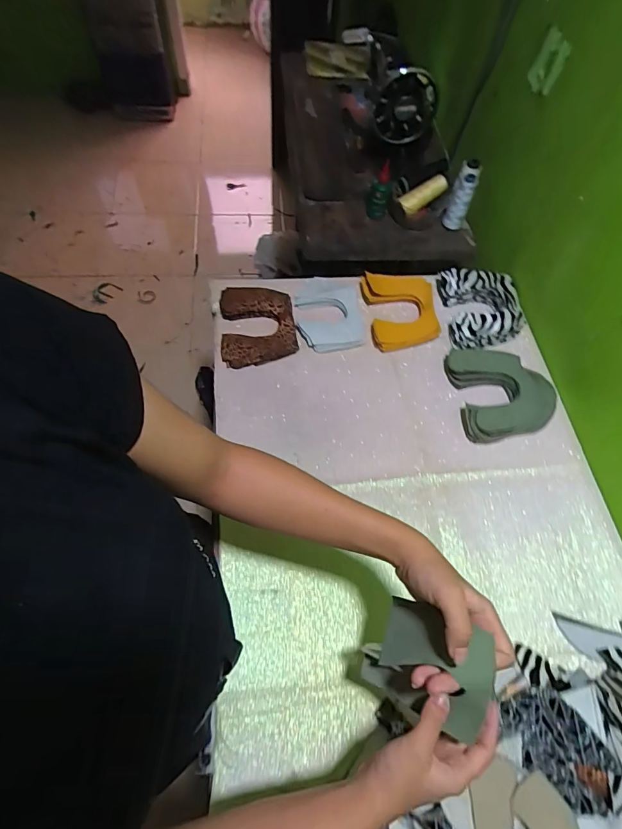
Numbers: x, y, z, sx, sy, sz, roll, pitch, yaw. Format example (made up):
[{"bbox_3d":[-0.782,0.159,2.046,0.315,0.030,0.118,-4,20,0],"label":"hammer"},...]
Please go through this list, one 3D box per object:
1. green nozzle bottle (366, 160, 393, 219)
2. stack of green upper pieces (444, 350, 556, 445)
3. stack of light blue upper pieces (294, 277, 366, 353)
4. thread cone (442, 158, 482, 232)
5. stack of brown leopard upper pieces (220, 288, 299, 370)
[{"bbox_3d":[0.148,-0.480,0.900,0.046,0.102,0.039,11,62,3],"label":"green nozzle bottle"},{"bbox_3d":[0.334,-0.041,0.718,0.177,0.039,0.172,-5,62,-6],"label":"stack of green upper pieces"},{"bbox_3d":[0.032,-0.192,0.782,0.116,0.029,0.165,-6,62,-7],"label":"stack of light blue upper pieces"},{"bbox_3d":[0.322,-0.468,0.896,0.046,0.138,0.041,18,38,6],"label":"thread cone"},{"bbox_3d":[-0.096,-0.163,0.754,0.129,0.029,0.160,-6,62,-7],"label":"stack of brown leopard upper pieces"}]

